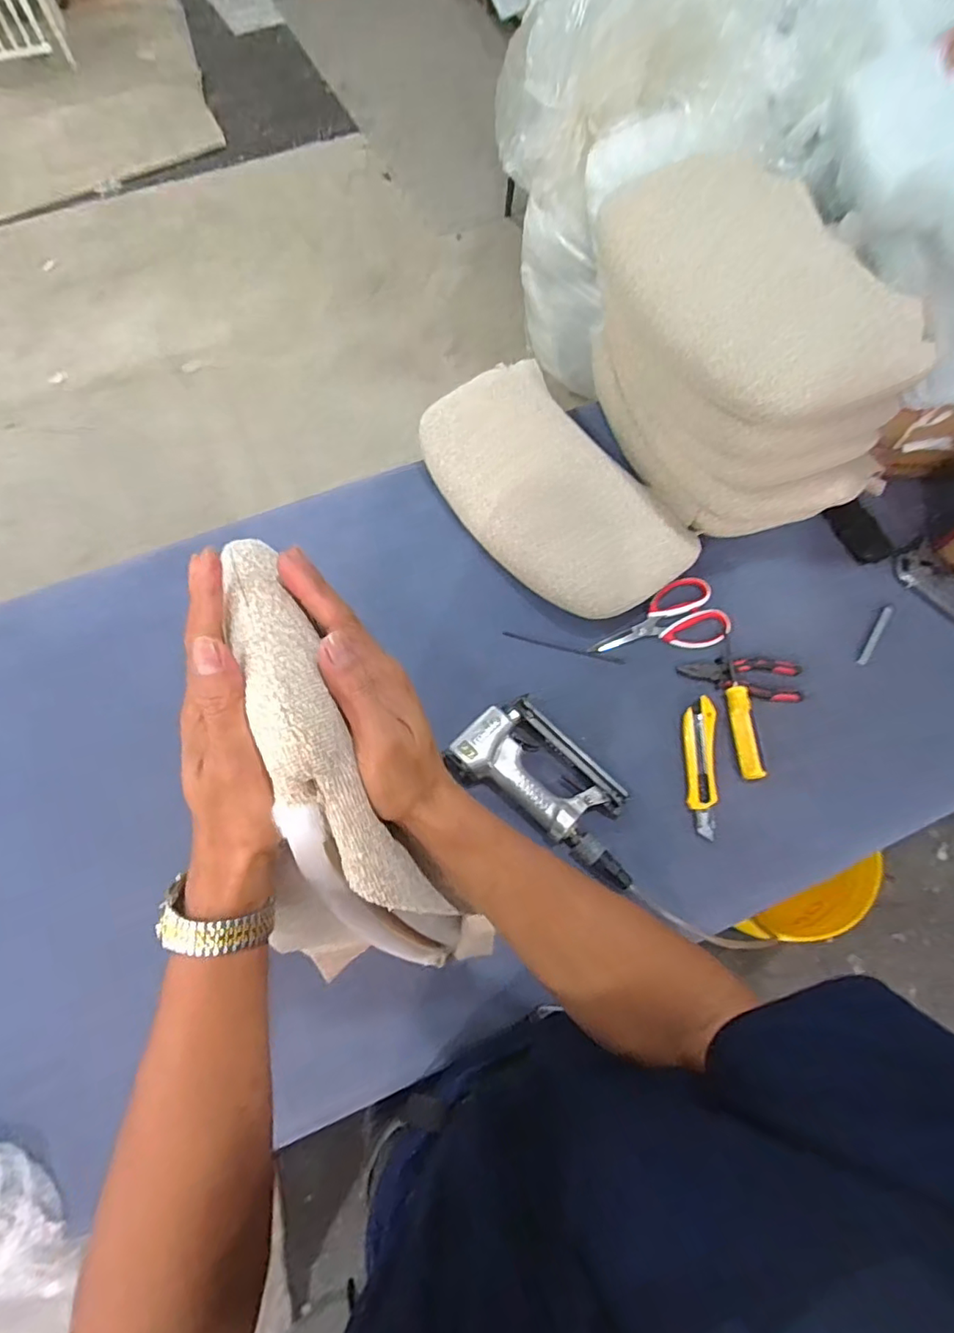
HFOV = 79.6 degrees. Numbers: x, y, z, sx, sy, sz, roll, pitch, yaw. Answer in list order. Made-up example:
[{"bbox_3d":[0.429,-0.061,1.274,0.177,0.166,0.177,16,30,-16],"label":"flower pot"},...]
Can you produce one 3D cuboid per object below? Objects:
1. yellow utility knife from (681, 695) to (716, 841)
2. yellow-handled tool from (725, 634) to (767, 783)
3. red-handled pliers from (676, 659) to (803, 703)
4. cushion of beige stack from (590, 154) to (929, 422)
[{"bbox_3d":[0.269,0.119,0.693,0.037,0.012,0.164,8,67,4],"label":"yellow utility knife"},{"bbox_3d":[0.326,0.040,0.705,0.033,0.031,0.191,-2,66,0],"label":"yellow-handled tool"},{"bbox_3d":[0.336,0.014,0.733,0.154,0.017,0.051,5,66,3],"label":"red-handled pliers"},{"bbox_3d":[0.313,-0.457,0.668,0.231,0.092,0.421,-14,67,-6],"label":"cushion of beige stack"}]

